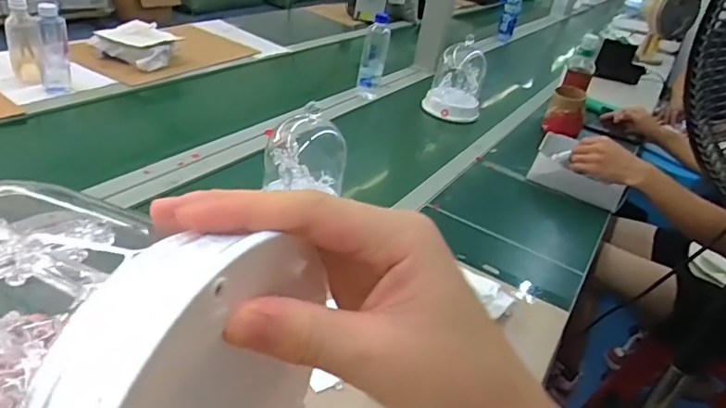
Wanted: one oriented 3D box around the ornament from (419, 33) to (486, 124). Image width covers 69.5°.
[{"bbox_3d":[0.251,-0.323,1.413,0.148,0.202,0.158,13,48,9],"label":"ornament"}]

